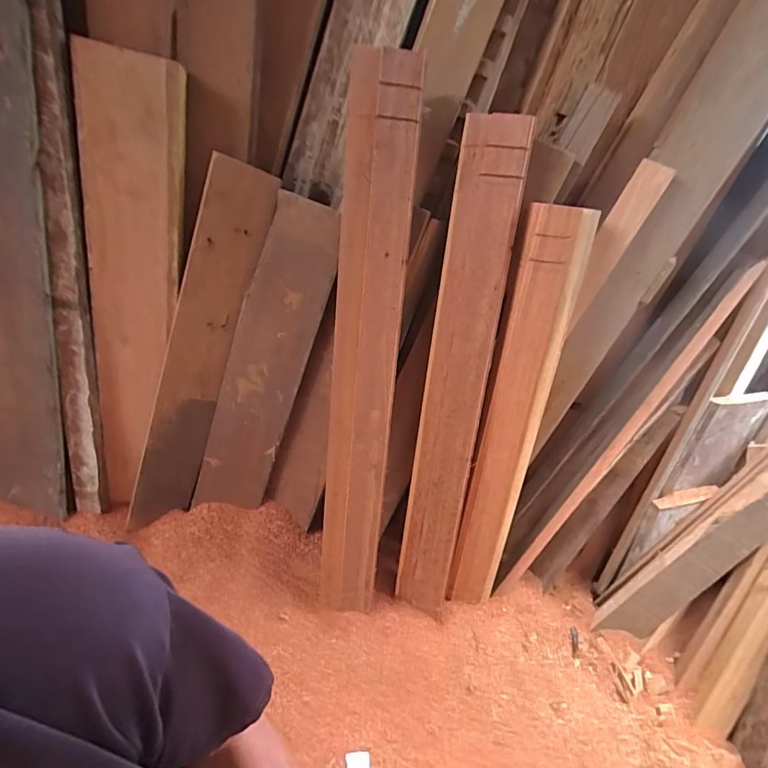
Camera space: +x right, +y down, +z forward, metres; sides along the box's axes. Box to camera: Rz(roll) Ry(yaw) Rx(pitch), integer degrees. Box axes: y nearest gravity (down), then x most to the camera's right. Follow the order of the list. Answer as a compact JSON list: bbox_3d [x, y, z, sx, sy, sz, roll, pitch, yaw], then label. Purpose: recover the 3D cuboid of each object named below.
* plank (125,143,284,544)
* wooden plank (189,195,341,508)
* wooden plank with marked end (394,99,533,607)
[{"bbox_3d":[-0.343,-0.027,0.786,0.100,0.702,0.022,16,19,-18],"label":"plank"},{"bbox_3d":[-0.219,-0.021,0.796,0.138,0.604,0.017,19,20,-7],"label":"wooden plank"},{"bbox_3d":[0.121,0.033,0.779,0.111,0.893,0.057,8,16,3],"label":"wooden plank with marked end"}]

